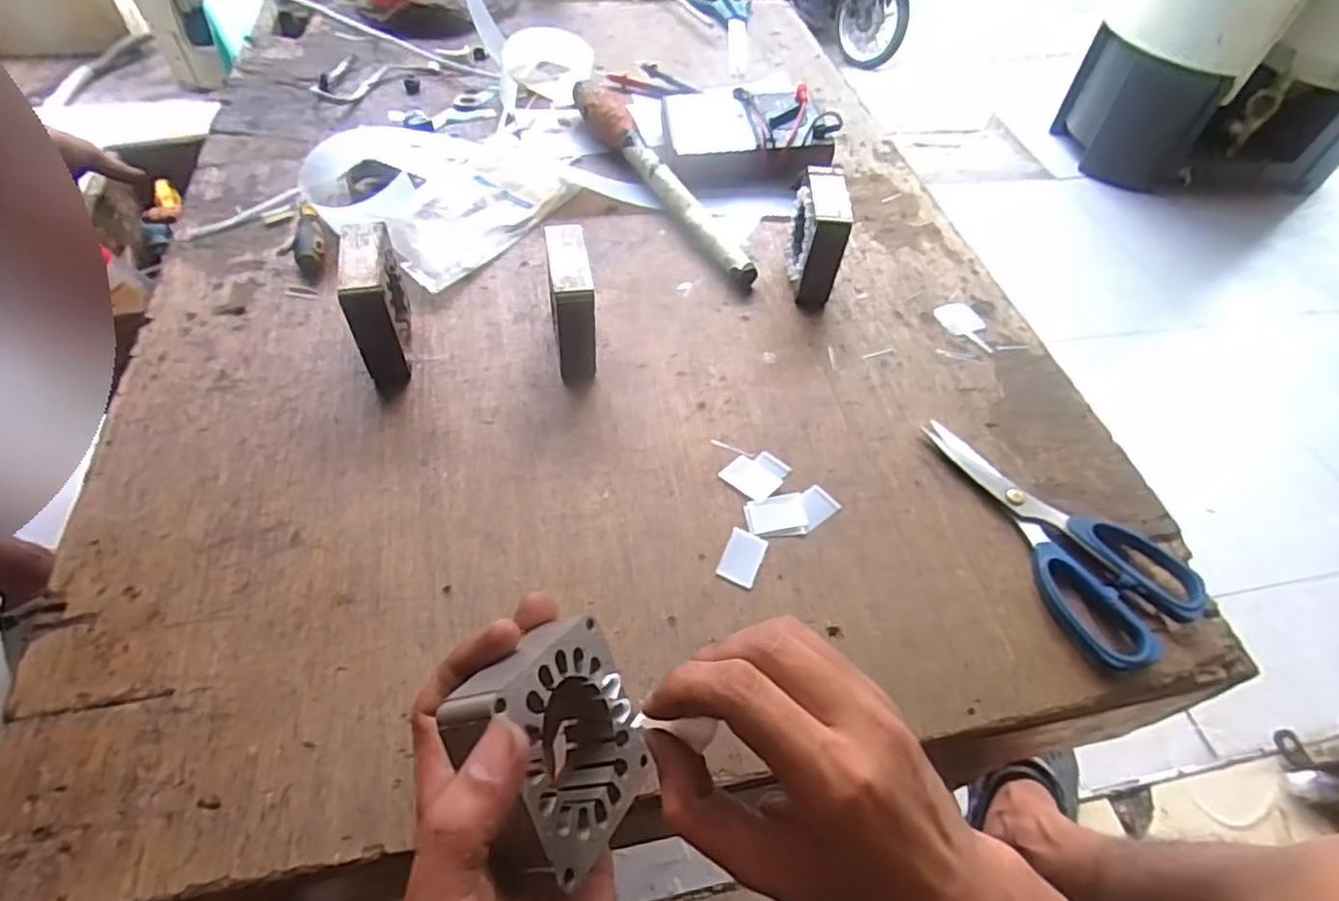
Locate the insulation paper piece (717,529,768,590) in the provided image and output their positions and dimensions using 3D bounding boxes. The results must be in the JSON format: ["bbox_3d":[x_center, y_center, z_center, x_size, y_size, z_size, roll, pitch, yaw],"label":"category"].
[{"bbox_3d":[0.042,0.062,0.392,0.022,0.005,0.033,22,55,11],"label":"insulation paper piece"}]

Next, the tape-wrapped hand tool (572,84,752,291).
[{"bbox_3d":[-0.011,-0.243,0.596,0.027,0.038,0.288,-23,59,-20],"label":"tape-wrapped hand tool"}]

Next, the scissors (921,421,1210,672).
[{"bbox_3d":[0.236,0.042,0.415,0.086,0.016,0.175,-16,56,-16],"label":"scissors"}]

